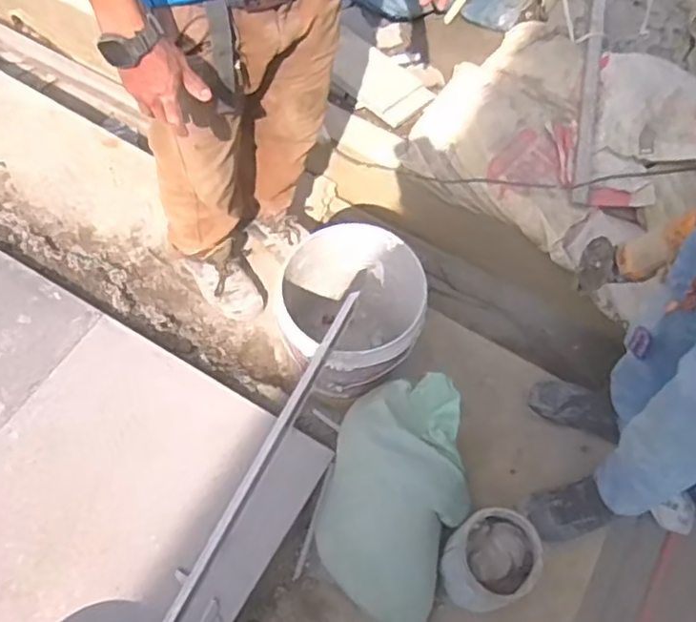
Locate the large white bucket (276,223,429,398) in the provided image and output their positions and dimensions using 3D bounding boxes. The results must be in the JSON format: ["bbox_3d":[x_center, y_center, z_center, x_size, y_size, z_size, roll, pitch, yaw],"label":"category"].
[{"bbox_3d":[0.005,0.010,1.439,0.298,0.262,0.306,2,63,-4],"label":"large white bucket"}]

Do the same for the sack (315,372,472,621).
[{"bbox_3d":[0.097,0.366,1.317,0.277,0.166,0.457,15,63,2],"label":"sack"}]

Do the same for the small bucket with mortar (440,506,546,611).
[{"bbox_3d":[0.269,0.476,1.270,0.157,0.154,0.183,38,66,13],"label":"small bucket with mortar"}]

